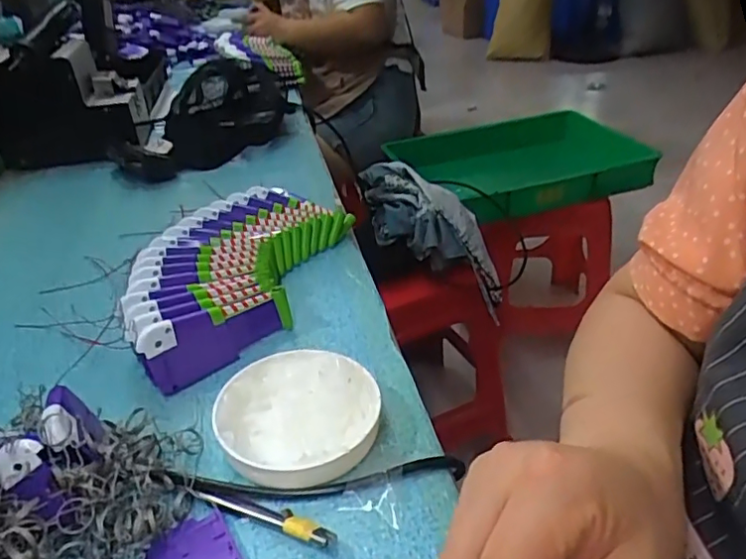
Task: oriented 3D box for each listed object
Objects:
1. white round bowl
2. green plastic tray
[{"bbox_3d":[-0.049,0.090,0.382,0.103,0.031,0.101,-2,34,2],"label":"white round bowl"},{"bbox_3d":[0.341,-0.280,1.366,0.521,0.105,0.383,-18,37,-20],"label":"green plastic tray"}]

